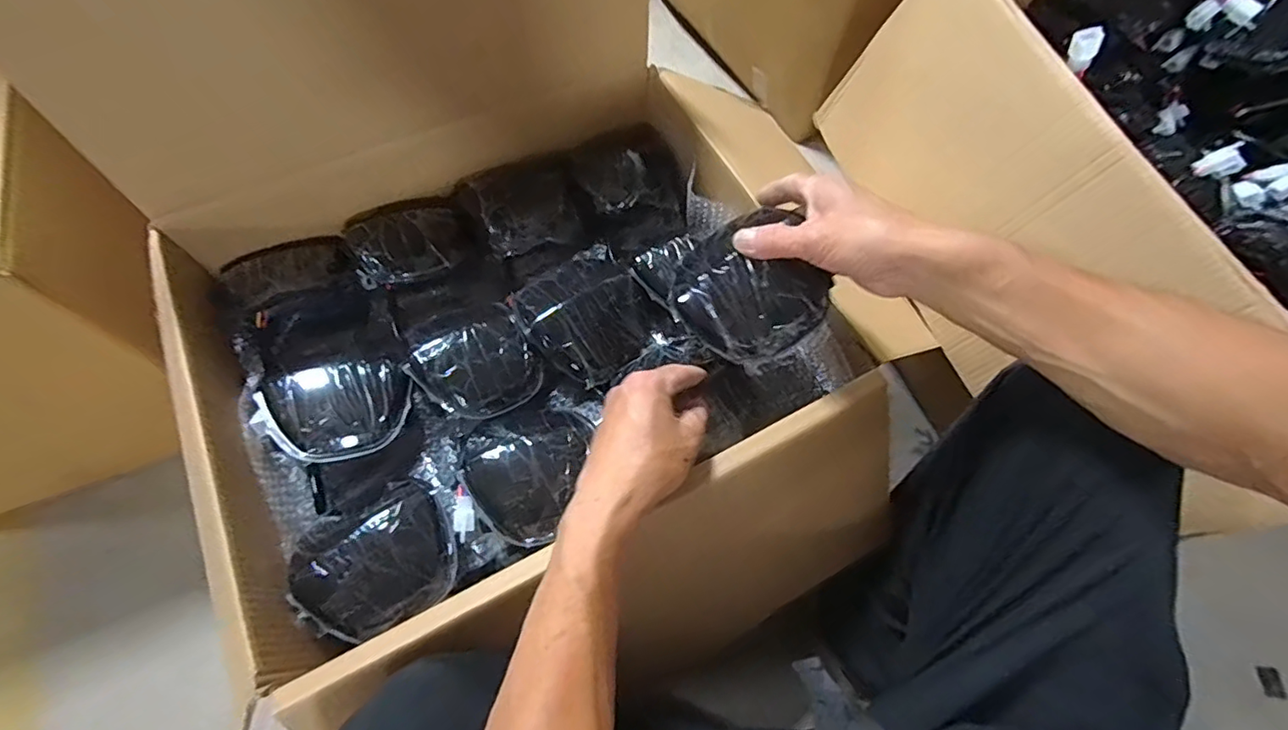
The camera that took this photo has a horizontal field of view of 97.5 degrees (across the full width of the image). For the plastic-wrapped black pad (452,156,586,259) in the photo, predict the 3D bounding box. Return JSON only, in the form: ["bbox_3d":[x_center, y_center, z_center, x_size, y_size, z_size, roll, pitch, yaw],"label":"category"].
[{"bbox_3d":[-0.131,-0.175,0.609,0.116,0.040,0.108,-25,69,-14],"label":"plastic-wrapped black pad"}]

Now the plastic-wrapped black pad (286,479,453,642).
[{"bbox_3d":[-0.218,0.159,0.453,0.121,0.032,0.102,-28,70,-15],"label":"plastic-wrapped black pad"}]

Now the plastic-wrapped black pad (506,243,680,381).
[{"bbox_3d":[-0.051,-0.055,0.576,0.126,0.073,0.137,40,69,14],"label":"plastic-wrapped black pad"}]

